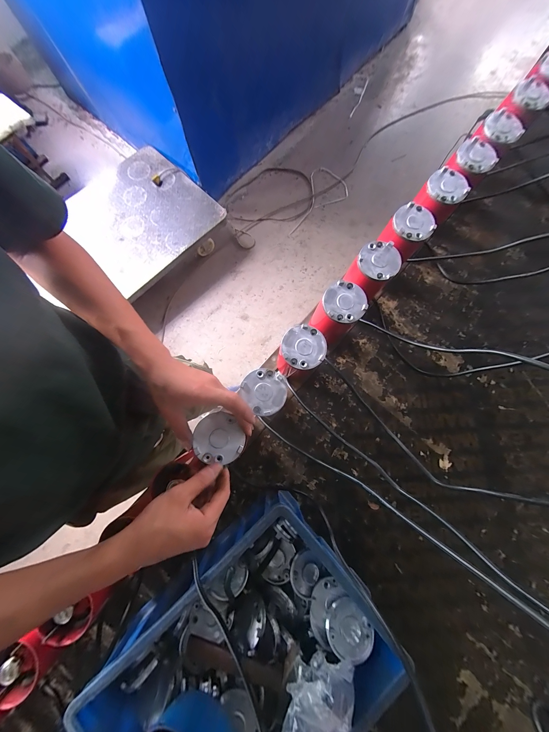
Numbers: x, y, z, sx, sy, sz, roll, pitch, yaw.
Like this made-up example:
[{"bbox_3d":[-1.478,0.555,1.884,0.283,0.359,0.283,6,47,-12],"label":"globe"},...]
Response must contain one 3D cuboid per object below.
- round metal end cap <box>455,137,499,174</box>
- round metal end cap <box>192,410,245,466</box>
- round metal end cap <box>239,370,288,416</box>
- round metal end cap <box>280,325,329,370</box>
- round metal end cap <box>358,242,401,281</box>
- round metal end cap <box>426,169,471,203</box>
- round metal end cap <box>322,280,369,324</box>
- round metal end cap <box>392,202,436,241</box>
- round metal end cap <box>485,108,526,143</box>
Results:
[{"bbox_3d":[0.400,-0.415,0.468,0.073,0.022,0.071,0,79,0],"label":"round metal end cap"},{"bbox_3d":[-0.085,0.110,0.356,0.067,0.020,0.074,-34,76,-22],"label":"round metal end cap"},{"bbox_3d":[-0.015,0.040,0.383,0.068,0.005,0.072,0,79,0],"label":"round metal end cap"},{"bbox_3d":[0.049,-0.032,0.396,0.073,0.010,0.071,0,79,0],"label":"round metal end cap"},{"bbox_3d":[0.189,-0.189,0.426,0.071,0.013,0.067,0,79,0],"label":"round metal end cap"},{"bbox_3d":[0.335,-0.345,0.456,0.074,0.013,0.064,-32,81,-6],"label":"round metal end cap"},{"bbox_3d":[0.122,-0.111,0.412,0.075,0.008,0.070,0,79,0],"label":"round metal end cap"},{"bbox_3d":[0.259,-0.266,0.441,0.073,0.011,0.069,0,79,0],"label":"round metal end cap"},{"bbox_3d":[0.464,-0.492,0.488,0.075,0.021,0.068,-22,81,-5],"label":"round metal end cap"}]

